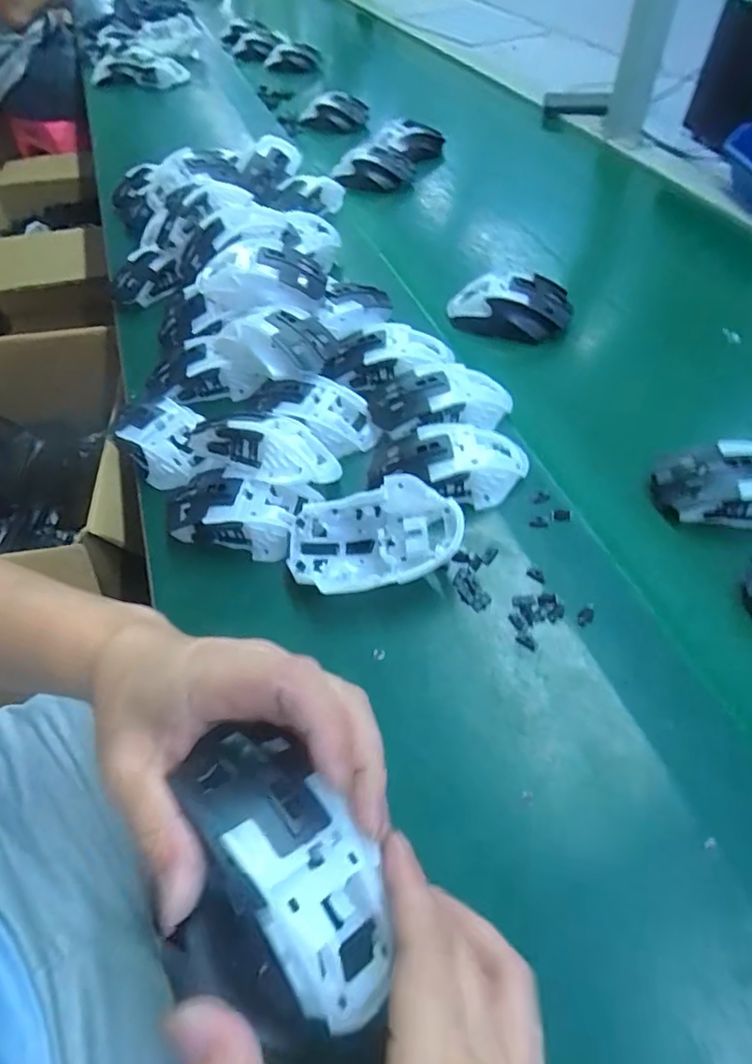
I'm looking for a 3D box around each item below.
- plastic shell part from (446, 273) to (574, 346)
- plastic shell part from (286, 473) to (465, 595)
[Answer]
[{"bbox_3d":[0.125,-0.211,0.532,0.115,0.040,0.061,4,56,12],"label":"plastic shell part"},{"bbox_3d":[-0.002,0.003,0.368,0.115,0.036,0.066,-8,55,3],"label":"plastic shell part"}]

